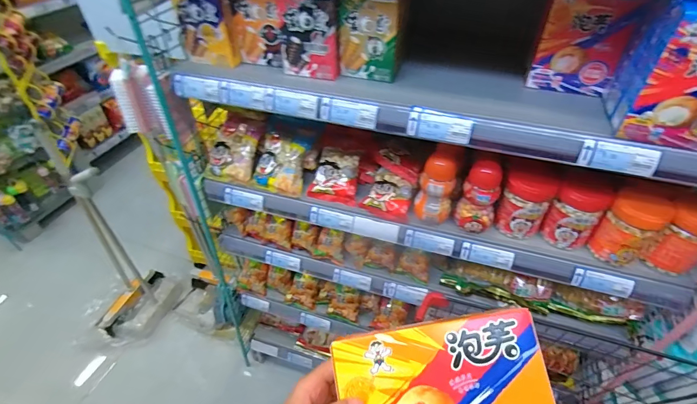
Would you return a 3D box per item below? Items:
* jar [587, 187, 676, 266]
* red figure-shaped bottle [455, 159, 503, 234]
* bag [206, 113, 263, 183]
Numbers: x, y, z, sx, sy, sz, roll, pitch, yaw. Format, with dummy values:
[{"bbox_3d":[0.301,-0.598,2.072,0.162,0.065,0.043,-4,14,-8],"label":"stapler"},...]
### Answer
[{"bbox_3d":[0.483,0.044,0.645,0.077,0.120,0.078,0,44,0],"label":"jar"},{"bbox_3d":[0.239,-0.006,0.681,0.066,0.129,0.055,21,47,20],"label":"red figure-shaped bottle"},{"bbox_3d":[-0.255,-0.126,0.857,0.113,0.041,0.152,14,79,14],"label":"bag"}]

